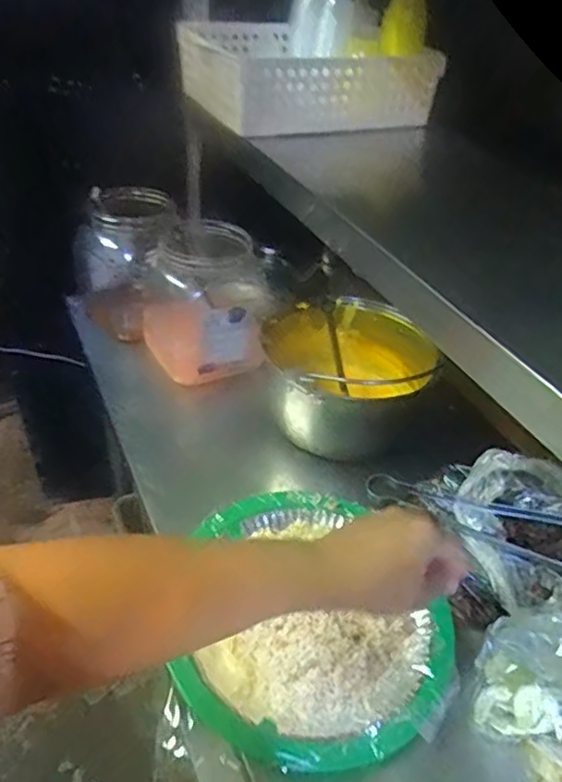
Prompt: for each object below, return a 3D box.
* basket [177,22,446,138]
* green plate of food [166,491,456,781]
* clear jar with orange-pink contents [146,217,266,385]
[{"bbox_3d":[0.028,-0.408,0.795,0.272,0.085,0.213,-14,42,-26],"label":"basket"},{"bbox_3d":[0.019,0.202,0.551,0.218,0.034,0.256,-14,42,-26],"label":"green plate of food"},{"bbox_3d":[-0.104,-0.124,0.826,0.135,0.163,0.146,-13,42,-25],"label":"clear jar with orange-pink contents"}]

